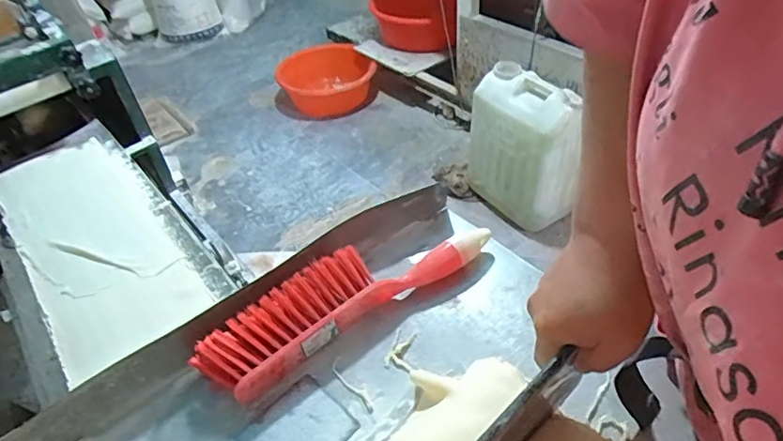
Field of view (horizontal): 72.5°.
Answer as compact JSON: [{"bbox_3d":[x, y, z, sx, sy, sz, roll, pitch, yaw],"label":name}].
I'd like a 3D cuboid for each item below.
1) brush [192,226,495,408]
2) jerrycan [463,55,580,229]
[{"bbox_3d":[-0.041,0.069,0.531,0.306,0.039,0.080,-28,46,-21],"label":"brush"},{"bbox_3d":[0.372,-0.212,1.587,0.179,0.387,0.315,-21,44,-15],"label":"jerrycan"}]

